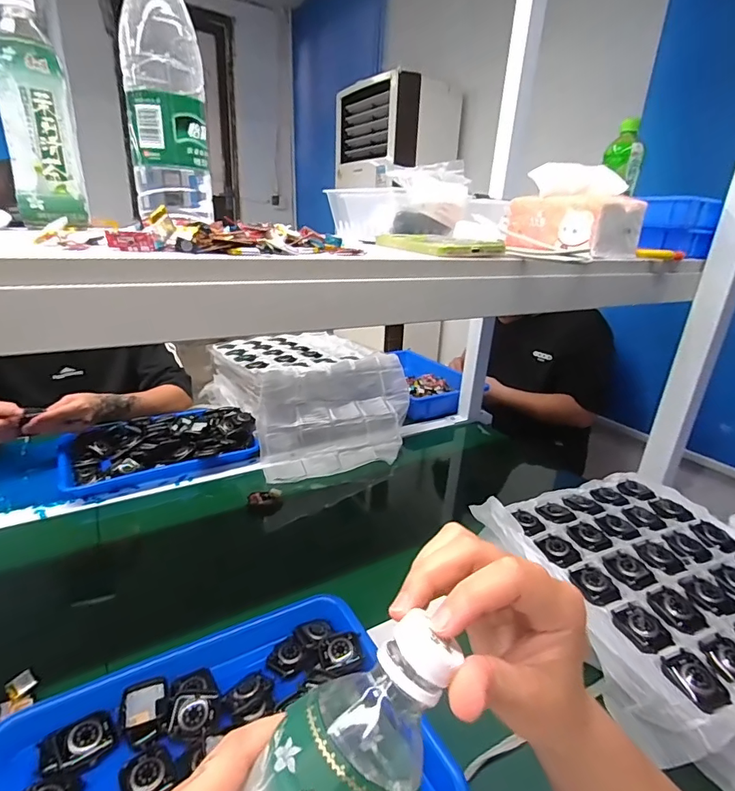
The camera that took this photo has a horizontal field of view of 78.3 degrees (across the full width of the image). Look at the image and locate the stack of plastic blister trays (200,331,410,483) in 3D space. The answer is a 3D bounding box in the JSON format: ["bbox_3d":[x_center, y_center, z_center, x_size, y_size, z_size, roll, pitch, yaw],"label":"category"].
[{"bbox_3d":[-0.122,-0.002,0.956,0.341,0.165,0.393,-8,24,-28],"label":"stack of plastic blister trays"}]

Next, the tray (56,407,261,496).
[{"bbox_3d":[-0.385,0.085,0.843,0.323,0.052,0.206,-9,24,-29],"label":"tray"}]

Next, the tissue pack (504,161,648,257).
[{"bbox_3d":[0.246,-0.221,0.543,0.075,0.092,0.140,-10,24,-31],"label":"tissue pack"}]

